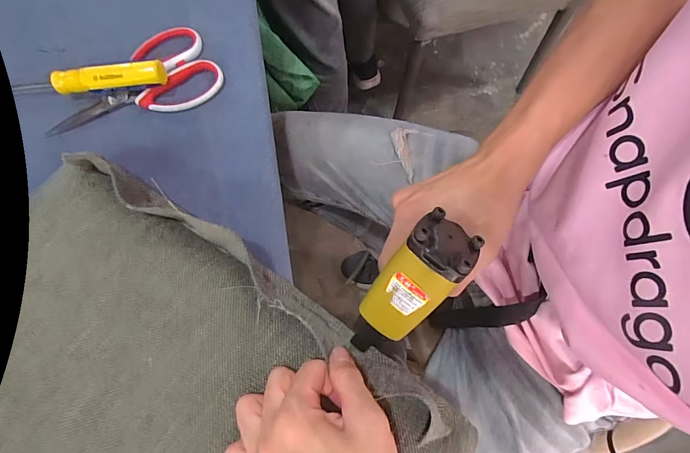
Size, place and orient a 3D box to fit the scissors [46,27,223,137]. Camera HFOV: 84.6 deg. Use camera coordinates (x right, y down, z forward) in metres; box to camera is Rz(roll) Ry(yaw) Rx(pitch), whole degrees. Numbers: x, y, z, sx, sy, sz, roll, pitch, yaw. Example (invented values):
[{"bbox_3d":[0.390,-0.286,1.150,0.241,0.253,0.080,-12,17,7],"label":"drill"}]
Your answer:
[{"bbox_3d":[-0.235,-0.150,0.420,0.188,0.014,0.099,-30,77,-10],"label":"scissors"}]

